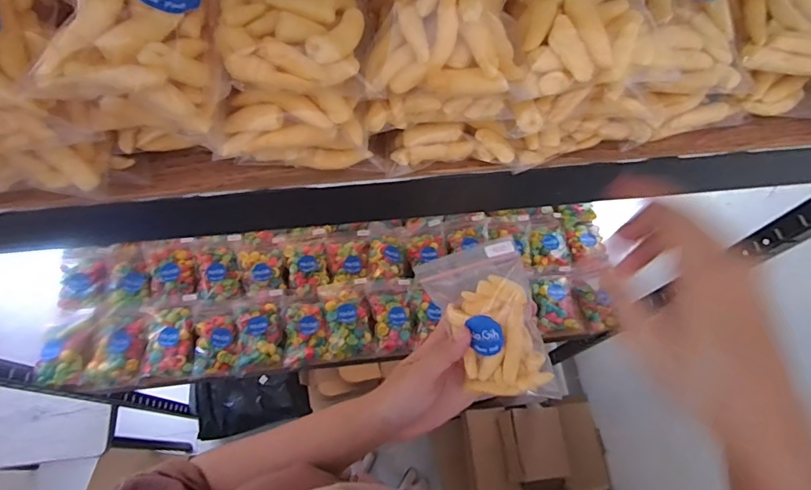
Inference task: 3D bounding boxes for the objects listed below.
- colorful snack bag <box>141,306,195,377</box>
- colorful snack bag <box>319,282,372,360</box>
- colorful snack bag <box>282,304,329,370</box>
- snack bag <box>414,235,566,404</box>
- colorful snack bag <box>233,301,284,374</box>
[{"bbox_3d":[-0.344,0.141,0.673,0.067,0.034,0.098,1,66,-2],"label":"colorful snack bag"},{"bbox_3d":[-0.091,0.112,0.697,0.070,0.034,0.109,-5,66,-4],"label":"colorful snack bag"},{"bbox_3d":[-0.148,0.137,0.685,0.065,0.030,0.090,2,66,-1],"label":"colorful snack bag"},{"bbox_3d":[0.059,0.057,0.320,0.074,0.022,0.109,-21,87,30],"label":"snack bag"},{"bbox_3d":[-0.218,0.135,0.688,0.071,0.039,0.102,-2,66,-3],"label":"colorful snack bag"}]

